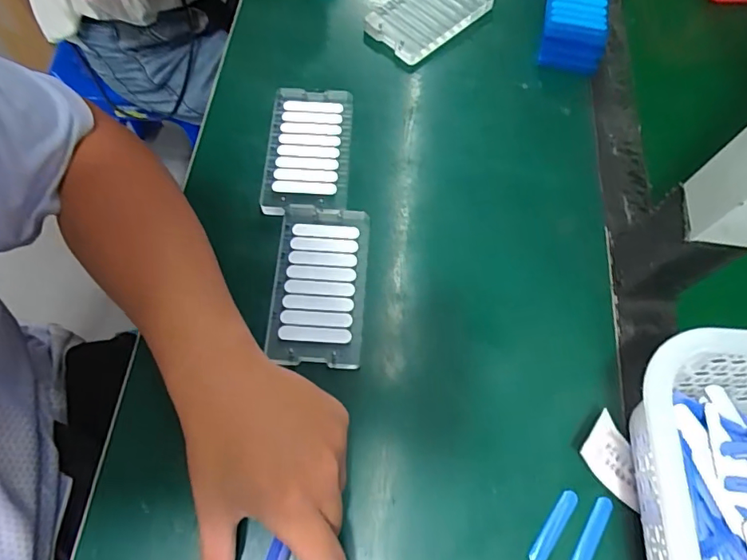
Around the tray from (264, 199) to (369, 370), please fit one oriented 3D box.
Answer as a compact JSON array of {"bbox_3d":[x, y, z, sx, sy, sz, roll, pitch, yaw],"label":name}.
[{"bbox_3d":[-0.039,0.002,0.375,0.067,0.013,0.122,4,67,-1],"label":"tray"}]

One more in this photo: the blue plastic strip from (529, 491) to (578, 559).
[{"bbox_3d":[0.115,0.158,0.318,0.011,0.004,0.051,36,70,12],"label":"blue plastic strip"}]

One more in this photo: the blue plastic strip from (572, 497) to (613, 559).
[{"bbox_3d":[0.138,0.161,0.315,0.011,0.004,0.050,31,69,10],"label":"blue plastic strip"}]

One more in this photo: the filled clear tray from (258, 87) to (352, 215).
[{"bbox_3d":[-0.054,-0.109,0.420,0.066,0.013,0.118,2,67,-2],"label":"filled clear tray"}]

